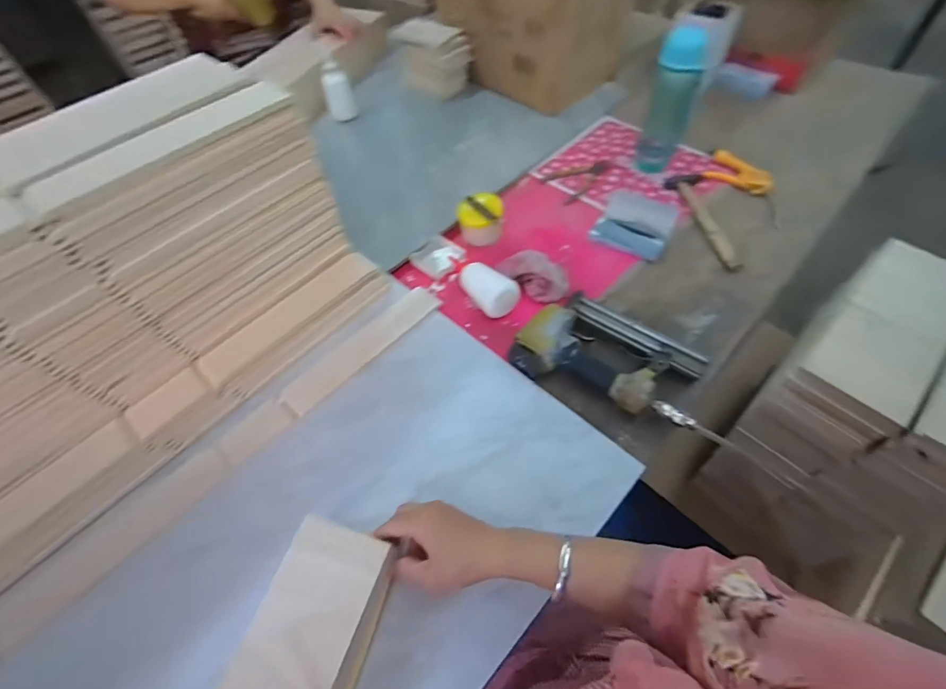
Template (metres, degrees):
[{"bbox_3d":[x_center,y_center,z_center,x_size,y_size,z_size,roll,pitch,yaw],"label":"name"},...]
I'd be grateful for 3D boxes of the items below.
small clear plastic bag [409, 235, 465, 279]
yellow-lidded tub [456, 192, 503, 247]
[{"bbox_3d":[-0.065,-0.164,0.783,0.078,0.016,0.090,-35,60,-18],"label":"small clear plastic bag"},{"bbox_3d":[0.014,-0.226,0.768,0.080,0.062,0.080,-2,56,3],"label":"yellow-lidded tub"}]

